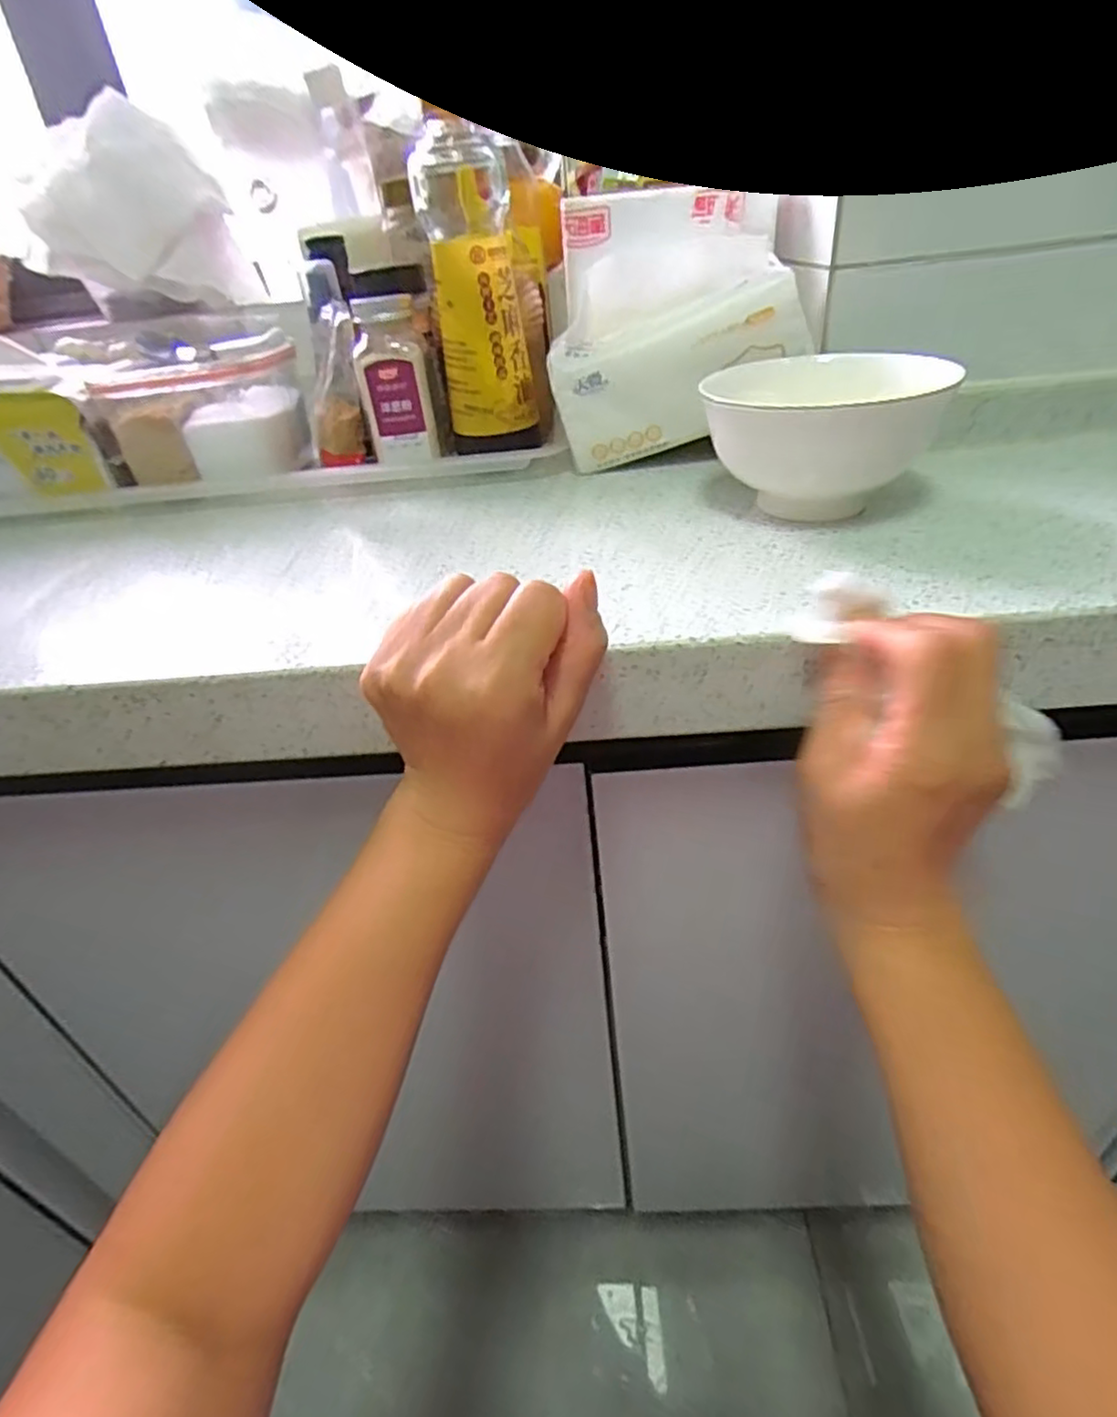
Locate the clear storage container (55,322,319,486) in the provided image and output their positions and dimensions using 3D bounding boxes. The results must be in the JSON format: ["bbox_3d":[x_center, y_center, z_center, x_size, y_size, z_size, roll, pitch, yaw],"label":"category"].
[{"bbox_3d":[-0.260,-0.228,0.519,0.151,0.106,0.104,-5,35,2],"label":"clear storage container"}]

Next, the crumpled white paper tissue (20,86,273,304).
[{"bbox_3d":[-0.433,-0.504,0.702,0.166,0.161,0.152,6,37,18],"label":"crumpled white paper tissue"}]

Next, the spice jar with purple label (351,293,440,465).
[{"bbox_3d":[-0.117,-0.232,0.488,0.048,0.101,0.034,-15,38,-9],"label":"spice jar with purple label"}]

